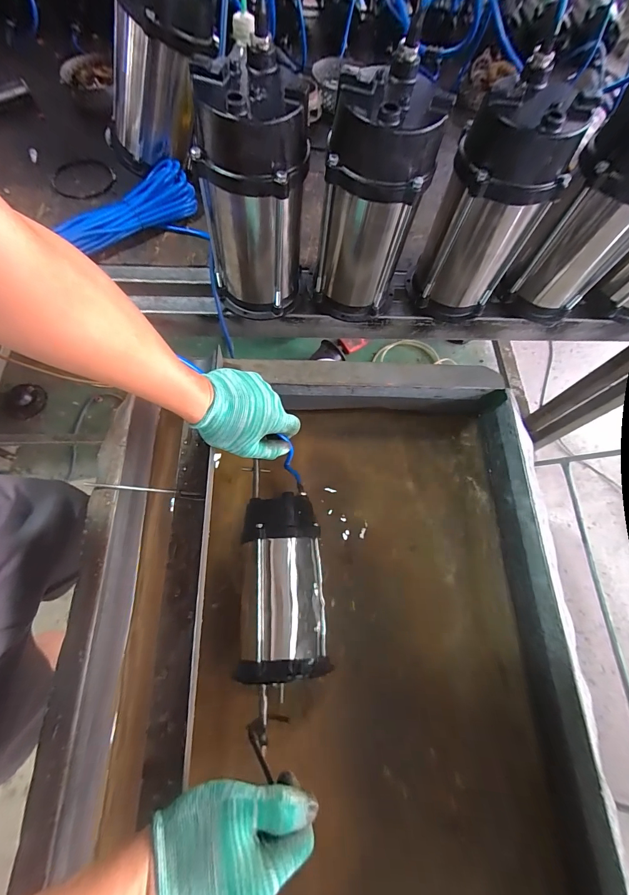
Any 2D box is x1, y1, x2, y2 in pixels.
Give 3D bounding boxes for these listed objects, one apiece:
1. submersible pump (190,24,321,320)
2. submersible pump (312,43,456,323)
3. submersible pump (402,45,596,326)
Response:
[{"bbox_3d":[-0.073,-0.292,0.442,0.117,0.256,0.112,-39,75,-16],"label":"submersible pump"},{"bbox_3d":[0.069,-0.294,0.460,0.117,0.268,0.103,16,69,4],"label":"submersible pump"},{"bbox_3d":[0.218,-0.299,0.459,0.106,0.249,0.107,-10,69,-7],"label":"submersible pump"}]

